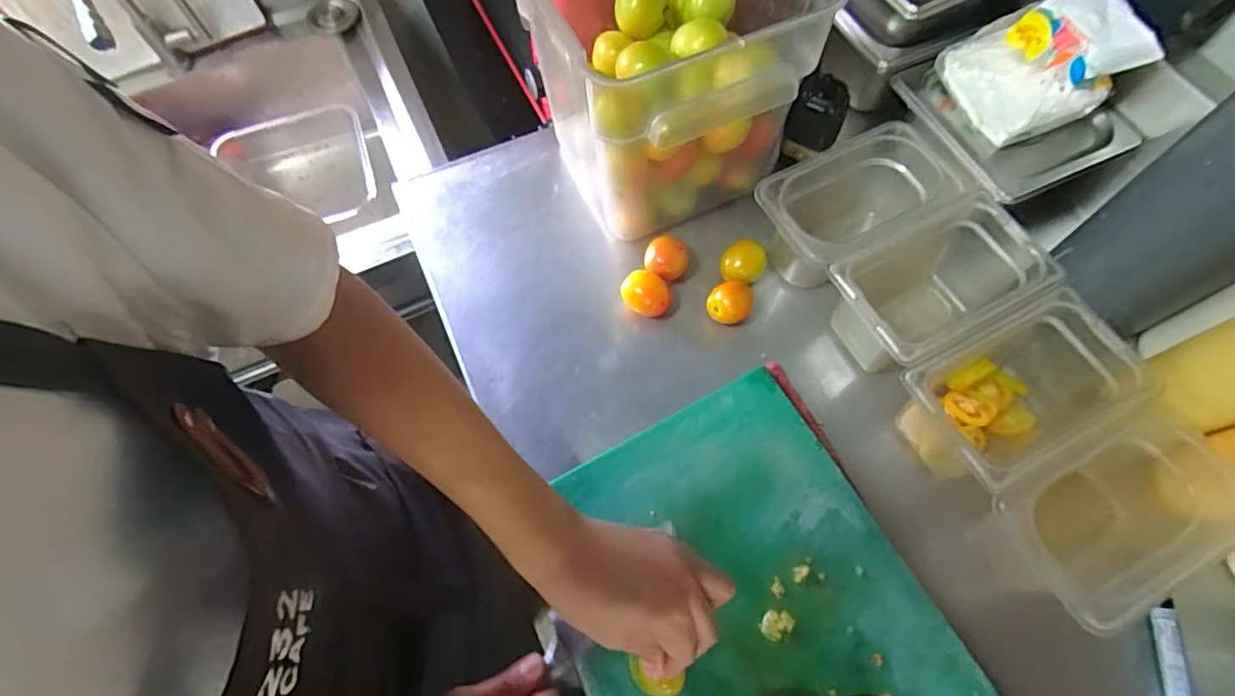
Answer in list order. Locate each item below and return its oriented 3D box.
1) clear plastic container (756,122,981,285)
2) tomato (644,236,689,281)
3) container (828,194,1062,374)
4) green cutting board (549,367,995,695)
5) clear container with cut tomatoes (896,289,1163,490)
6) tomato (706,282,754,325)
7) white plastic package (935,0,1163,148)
[{"bbox_3d":[0.233,-0.131,0.573,0.196,0.094,0.107,-25,68,-8],"label":"clear plastic container"},{"bbox_3d":[0.048,-0.085,0.590,0.041,0.042,0.035,21,69,11],"label":"tomato"},{"bbox_3d":[0.285,-0.049,0.535,0.183,0.094,0.107,-27,68,-9],"label":"container"},{"bbox_3d":[0.114,0.231,0.455,0.257,0.017,0.386,-27,68,-9],"label":"green cutting board"},{"bbox_3d":[0.322,0.043,0.492,0.170,0.095,0.101,-25,68,-9],"label":"clear container with cut tomatoes"},{"bbox_3d":[0.109,-0.042,0.574,0.044,0.034,0.034,8,67,6],"label":"tomato"},{"bbox_3d":[0.374,-0.253,0.521,0.093,0.095,0.122,-24,68,-8],"label":"white plastic package"}]

